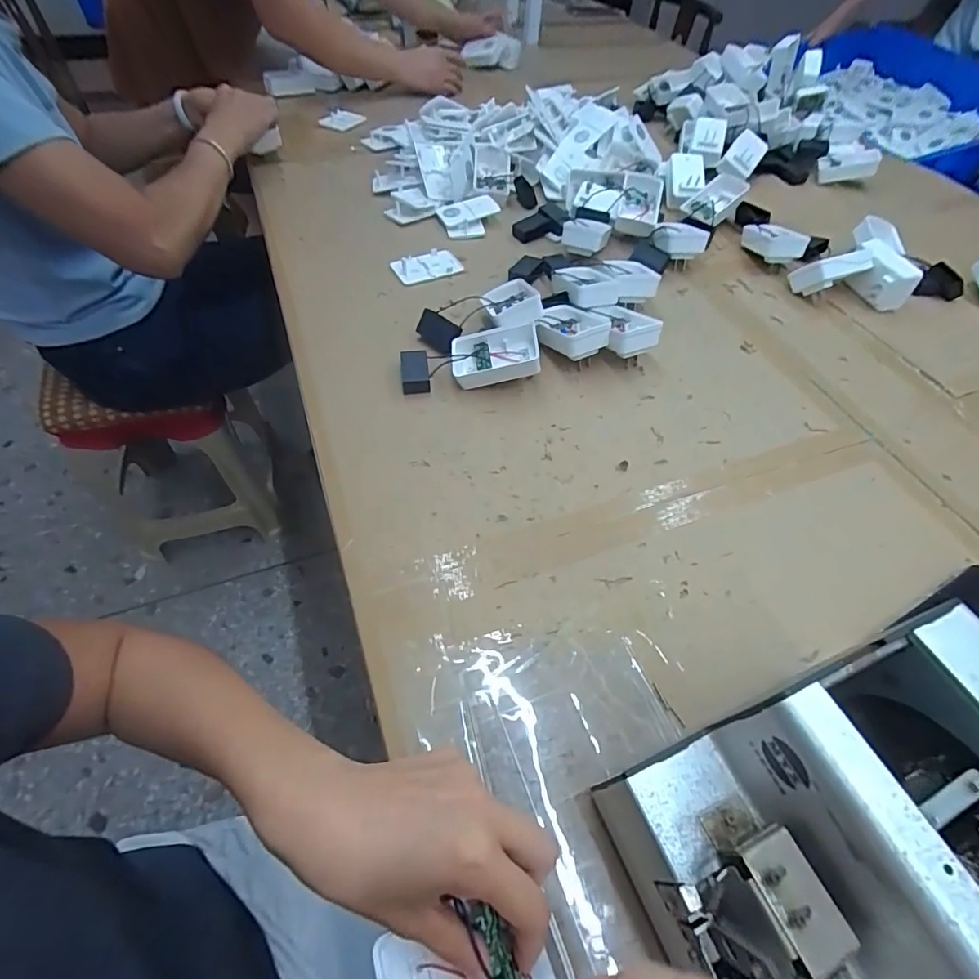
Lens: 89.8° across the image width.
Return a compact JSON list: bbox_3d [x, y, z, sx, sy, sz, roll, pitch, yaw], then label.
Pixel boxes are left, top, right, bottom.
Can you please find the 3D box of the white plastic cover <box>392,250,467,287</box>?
[{"bbox_3d":[-0.082,-0.294,0.643,0.084,0.010,0.054,-22,58,-18],"label":"white plastic cover"}]

